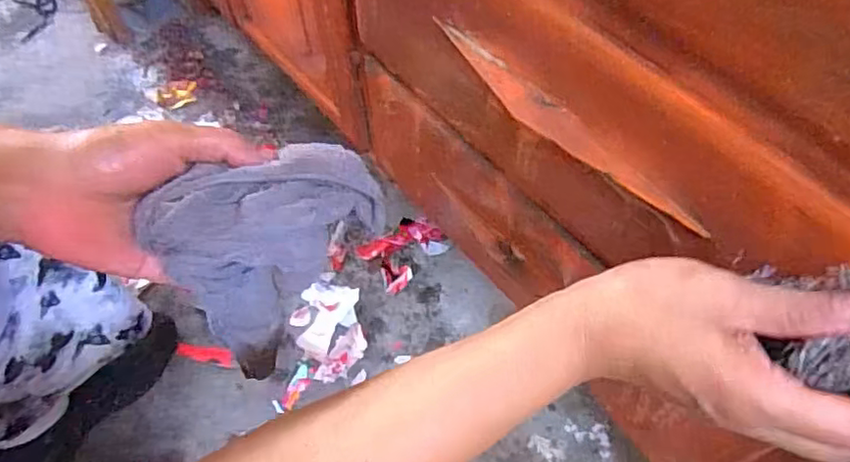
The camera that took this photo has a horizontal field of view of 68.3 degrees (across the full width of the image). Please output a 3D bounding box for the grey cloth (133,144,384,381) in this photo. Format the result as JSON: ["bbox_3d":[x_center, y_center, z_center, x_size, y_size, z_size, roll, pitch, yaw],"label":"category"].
[{"bbox_3d":[-0.087,0.014,0.402,0.130,0.167,0.056,-33,59,-18],"label":"grey cloth"}]

